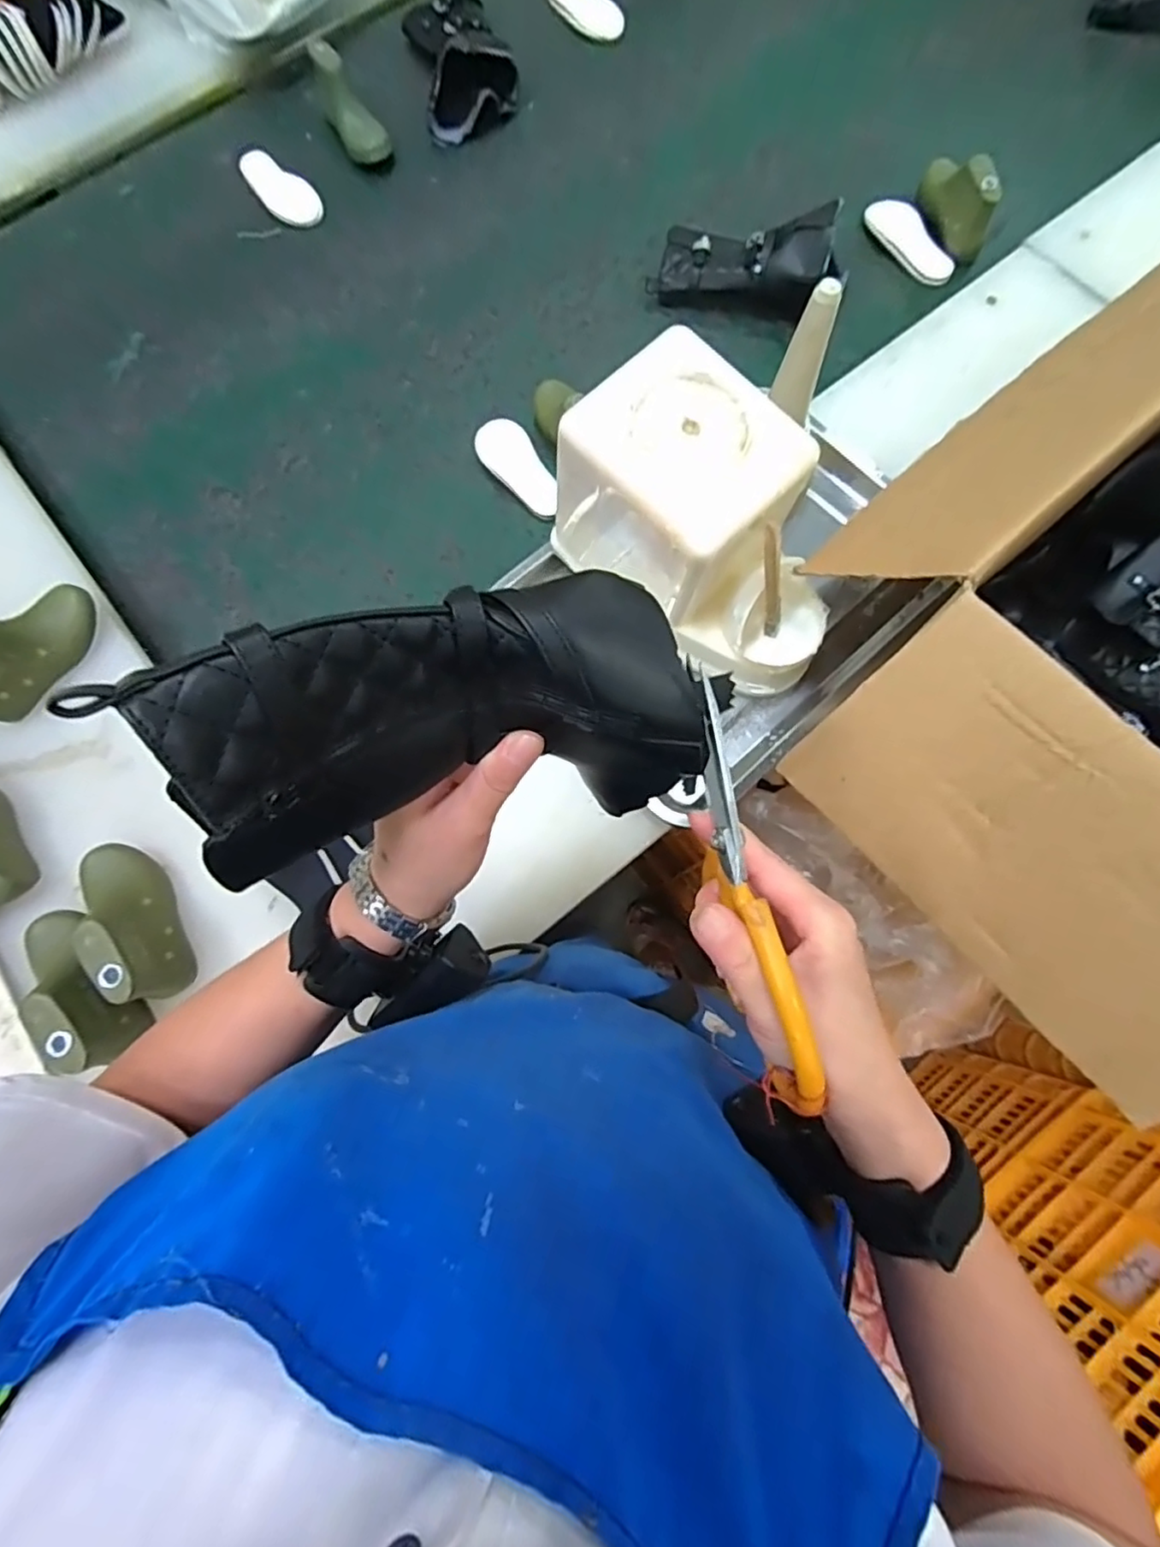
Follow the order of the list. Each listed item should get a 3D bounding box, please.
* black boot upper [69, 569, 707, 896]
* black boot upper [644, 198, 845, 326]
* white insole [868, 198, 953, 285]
[{"bbox_3d":[-0.049,-0.017,0.232,0.180,0.076,0.075,-10,76,-19],"label":"black boot upper"},{"bbox_3d":[0.191,-0.579,0.717,0.199,0.072,0.089,15,77,4],"label":"black boot upper"},{"bbox_3d":[0.397,-0.637,0.755,0.044,0.006,0.132,-39,81,17],"label":"white insole"}]

